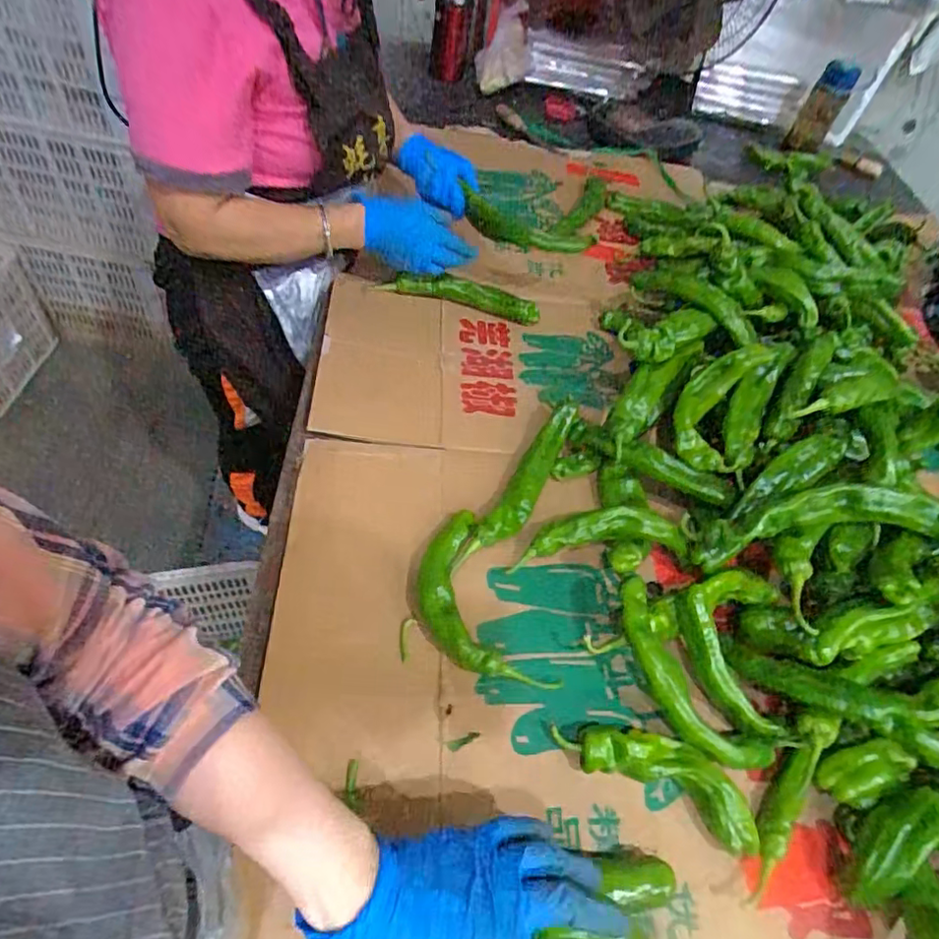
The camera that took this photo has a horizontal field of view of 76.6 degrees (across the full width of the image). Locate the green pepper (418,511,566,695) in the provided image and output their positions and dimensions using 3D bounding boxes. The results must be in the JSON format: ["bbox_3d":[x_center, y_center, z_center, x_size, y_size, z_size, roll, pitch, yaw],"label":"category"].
[{"bbox_3d":[-0.003,0.119,0.549,0.086,0.024,0.195,-14,57,-20],"label":"green pepper"}]

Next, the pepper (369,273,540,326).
[{"bbox_3d":[-0.015,-0.247,0.845,0.231,0.042,0.047,18,51,3],"label":"pepper"}]

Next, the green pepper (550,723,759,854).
[{"bbox_3d":[0.150,0.239,0.472,0.167,0.032,0.051,27,53,10],"label":"green pepper"}]

